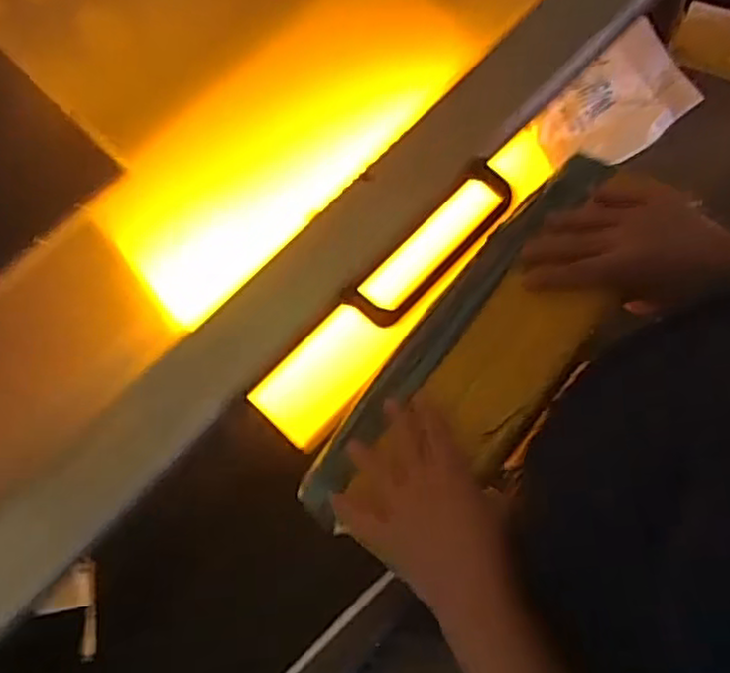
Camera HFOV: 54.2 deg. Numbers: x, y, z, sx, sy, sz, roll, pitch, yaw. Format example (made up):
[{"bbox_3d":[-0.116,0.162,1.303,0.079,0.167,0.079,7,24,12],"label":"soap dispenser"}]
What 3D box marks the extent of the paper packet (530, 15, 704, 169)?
[{"bbox_3d":[0.342,-0.305,0.943,0.210,0.063,0.131,-42,77,-11],"label":"paper packet"}]

